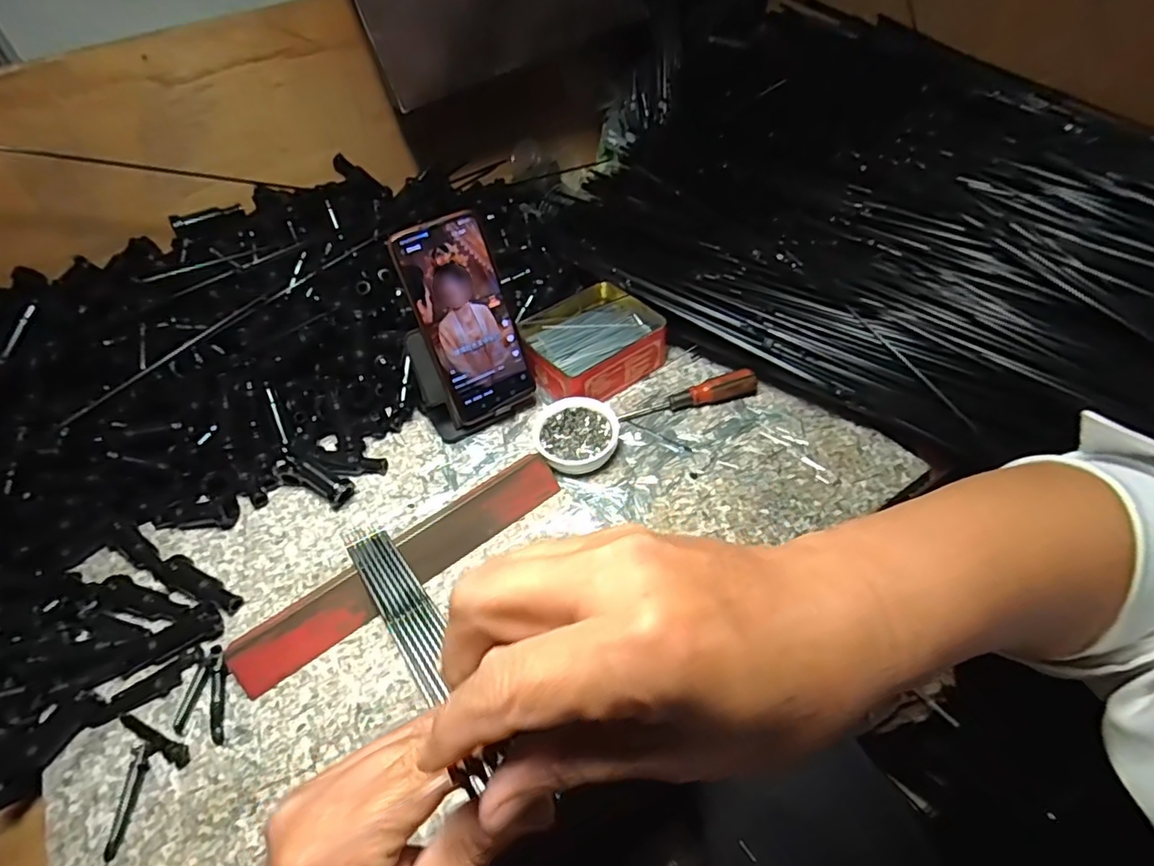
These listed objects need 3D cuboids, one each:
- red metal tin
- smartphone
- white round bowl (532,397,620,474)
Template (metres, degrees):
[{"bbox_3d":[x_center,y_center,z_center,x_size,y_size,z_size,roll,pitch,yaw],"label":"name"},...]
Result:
[{"bbox_3d":[0.013,-0.089,0.572,0.130,0.039,0.118,-27,51,-17],"label":"red metal tin"},{"bbox_3d":[-0.091,-0.092,0.497,0.078,0.166,0.009,-23,26,-14],"label":"smartphone"},{"bbox_3d":[0.000,0.003,0.508,0.071,0.022,0.072,0,49,6],"label":"white round bowl"}]

